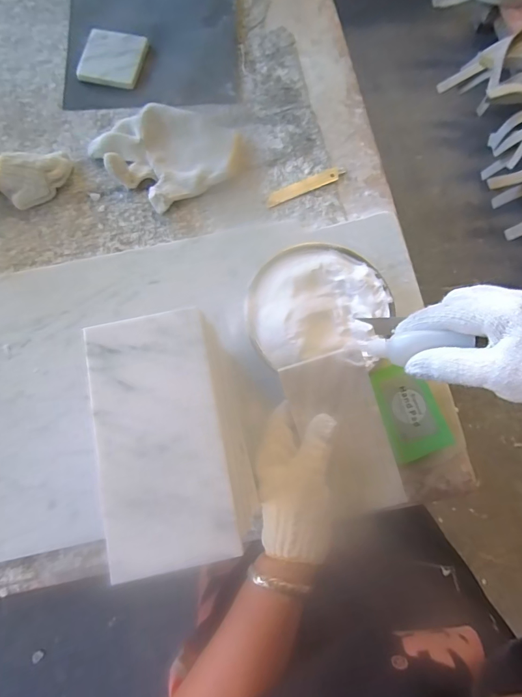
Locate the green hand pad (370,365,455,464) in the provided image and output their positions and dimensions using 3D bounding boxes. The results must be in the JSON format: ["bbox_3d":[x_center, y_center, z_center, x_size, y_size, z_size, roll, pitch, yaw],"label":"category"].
[{"bbox_3d":[0.146,0.060,0.380,0.054,0.004,0.093,-18,92,11],"label":"green hand pad"}]

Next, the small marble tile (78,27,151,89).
[{"bbox_3d":[-0.192,-0.374,0.507,0.077,0.012,0.078,10,78,2],"label":"small marble tile"}]

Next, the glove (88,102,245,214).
[{"bbox_3d":[-0.107,-0.240,0.466,0.152,0.031,0.122,-34,80,-7],"label":"glove"}]

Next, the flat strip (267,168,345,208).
[{"bbox_3d":[0.055,-0.199,0.473,0.105,0.006,0.017,-25,79,-5],"label":"flat strip"}]

